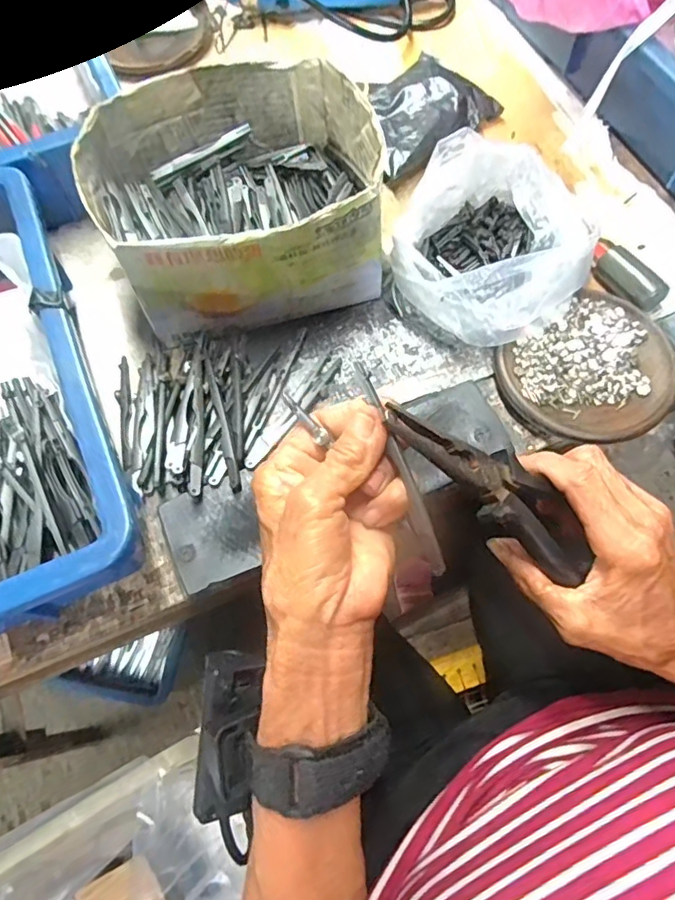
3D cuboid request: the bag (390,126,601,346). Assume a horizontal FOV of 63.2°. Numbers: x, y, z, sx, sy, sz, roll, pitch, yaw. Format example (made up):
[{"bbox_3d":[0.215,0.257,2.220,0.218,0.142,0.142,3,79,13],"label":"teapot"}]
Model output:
[{"bbox_3d":[0.104,-0.137,0.371,0.122,0.069,0.124,26,70,12],"label":"bag"}]

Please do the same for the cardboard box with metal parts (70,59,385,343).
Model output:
[{"bbox_3d":[-0.065,-0.166,0.375,0.174,0.095,0.154,-20,68,-7],"label":"cardboard box with metal parts"}]

